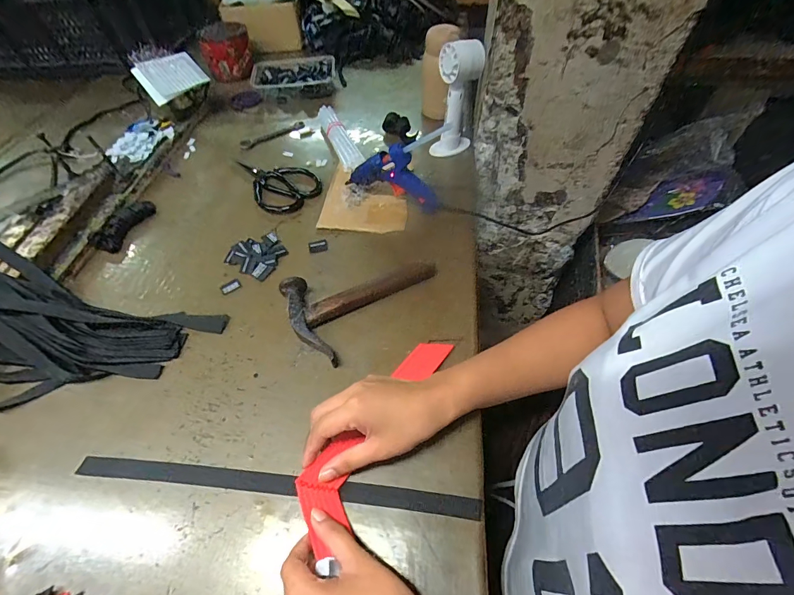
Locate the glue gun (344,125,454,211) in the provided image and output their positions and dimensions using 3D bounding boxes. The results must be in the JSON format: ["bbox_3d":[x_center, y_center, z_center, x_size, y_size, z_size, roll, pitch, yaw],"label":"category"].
[{"bbox_3d":[-0.004,-0.180,0.514,0.135,0.124,0.032,18,56,15],"label":"glue gun"}]

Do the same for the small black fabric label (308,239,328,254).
[{"bbox_3d":[-0.109,-0.072,0.515,0.025,0.004,0.020,-14,54,-8],"label":"small black fabric label"}]

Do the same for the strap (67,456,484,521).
[{"bbox_3d":[-0.113,0.171,0.341,0.371,0.004,0.018,4,54,5],"label":"strap"}]

